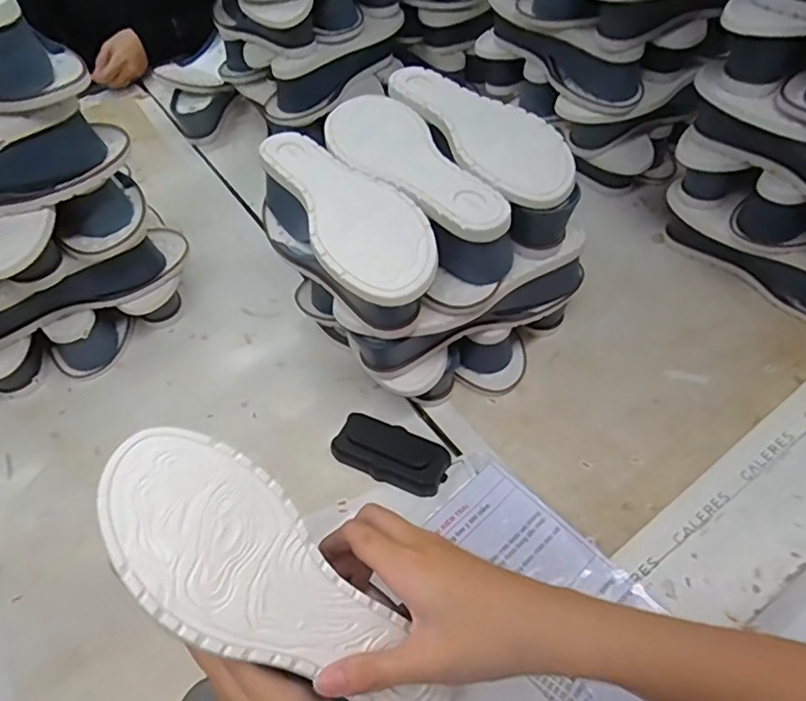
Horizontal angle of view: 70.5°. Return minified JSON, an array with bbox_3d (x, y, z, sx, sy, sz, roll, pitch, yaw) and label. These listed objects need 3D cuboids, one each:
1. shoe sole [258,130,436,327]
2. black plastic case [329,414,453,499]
[{"bbox_3d":[-0.051,-0.105,0.493,0.093,0.064,0.233,-31,55,-19],"label":"shoe sole"},{"bbox_3d":[-0.011,0.096,0.538,0.107,0.023,0.051,20,56,20],"label":"black plastic case"}]

